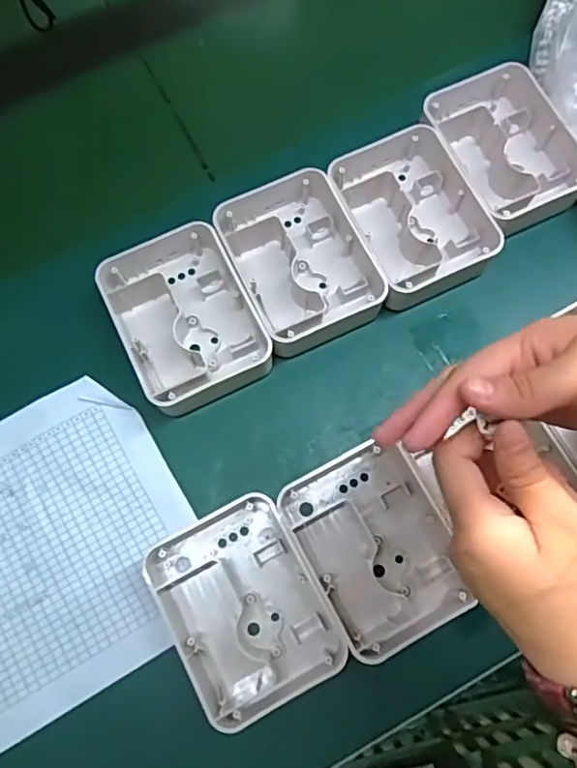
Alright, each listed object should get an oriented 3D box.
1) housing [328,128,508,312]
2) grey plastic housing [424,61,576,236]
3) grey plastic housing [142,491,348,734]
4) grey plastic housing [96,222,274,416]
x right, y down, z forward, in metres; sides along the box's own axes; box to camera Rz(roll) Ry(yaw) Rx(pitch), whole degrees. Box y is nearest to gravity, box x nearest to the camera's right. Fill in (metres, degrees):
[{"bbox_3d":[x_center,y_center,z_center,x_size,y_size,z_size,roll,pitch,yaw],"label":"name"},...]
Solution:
[{"bbox_3d":[0.096,-0.140,0.473,0.101,0.041,0.140,-24,75,-5],"label":"housing"},{"bbox_3d":[0.180,-0.198,0.485,0.094,0.040,0.139,-23,75,-5],"label":"grey plastic housing"},{"bbox_3d":[-0.031,0.153,0.402,0.101,0.037,0.132,-30,76,-6],"label":"grey plastic housing"},{"bbox_3d":[-0.082,-0.053,0.454,0.100,0.040,0.134,-26,75,-5],"label":"grey plastic housing"}]

